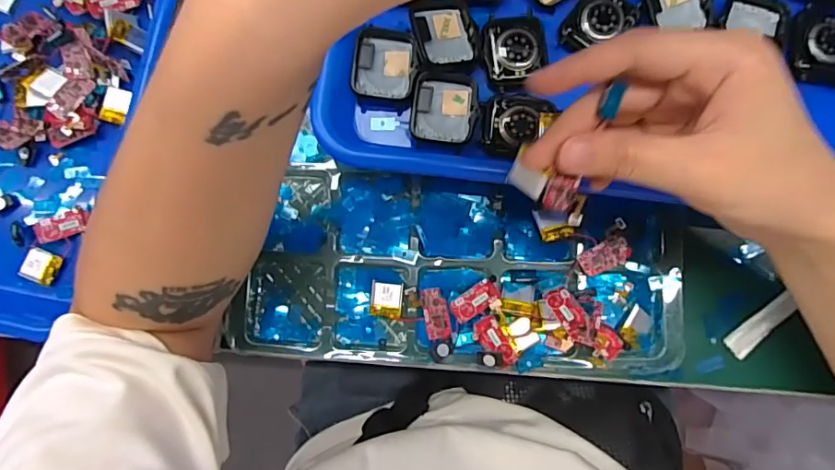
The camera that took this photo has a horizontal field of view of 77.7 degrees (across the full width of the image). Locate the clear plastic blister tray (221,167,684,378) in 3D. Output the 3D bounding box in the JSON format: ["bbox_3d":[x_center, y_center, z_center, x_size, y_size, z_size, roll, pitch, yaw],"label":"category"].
[{"bbox_3d":[0.027,0.023,0.305,0.246,0.026,0.107,5,83,1],"label":"clear plastic blister tray"}]

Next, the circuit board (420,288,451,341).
[{"bbox_3d":[0.011,0.046,0.302,0.014,0.004,0.030,-10,83,-1],"label":"circuit board"}]

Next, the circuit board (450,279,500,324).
[{"bbox_3d":[0.033,0.038,0.297,0.028,0.008,0.015,-35,84,-4],"label":"circuit board"}]

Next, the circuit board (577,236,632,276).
[{"bbox_3d":[0.108,0.012,0.297,0.029,0.004,0.015,-22,83,-2],"label":"circuit board"}]

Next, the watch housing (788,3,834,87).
[{"bbox_3d":[0.239,-0.112,0.303,0.038,0.009,0.047,9,83,2],"label":"watch housing"}]

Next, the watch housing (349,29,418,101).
[{"bbox_3d":[-0.018,-0.100,0.301,0.035,0.013,0.042,8,83,2],"label":"watch housing"}]

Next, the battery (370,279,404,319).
[{"bbox_3d":[-0.018,0.038,0.303,0.018,0.004,0.021,7,83,1],"label":"battery"}]

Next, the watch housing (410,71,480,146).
[{"bbox_3d":[0.016,-0.072,0.297,0.037,0.011,0.038,7,83,1],"label":"watch housing"}]

